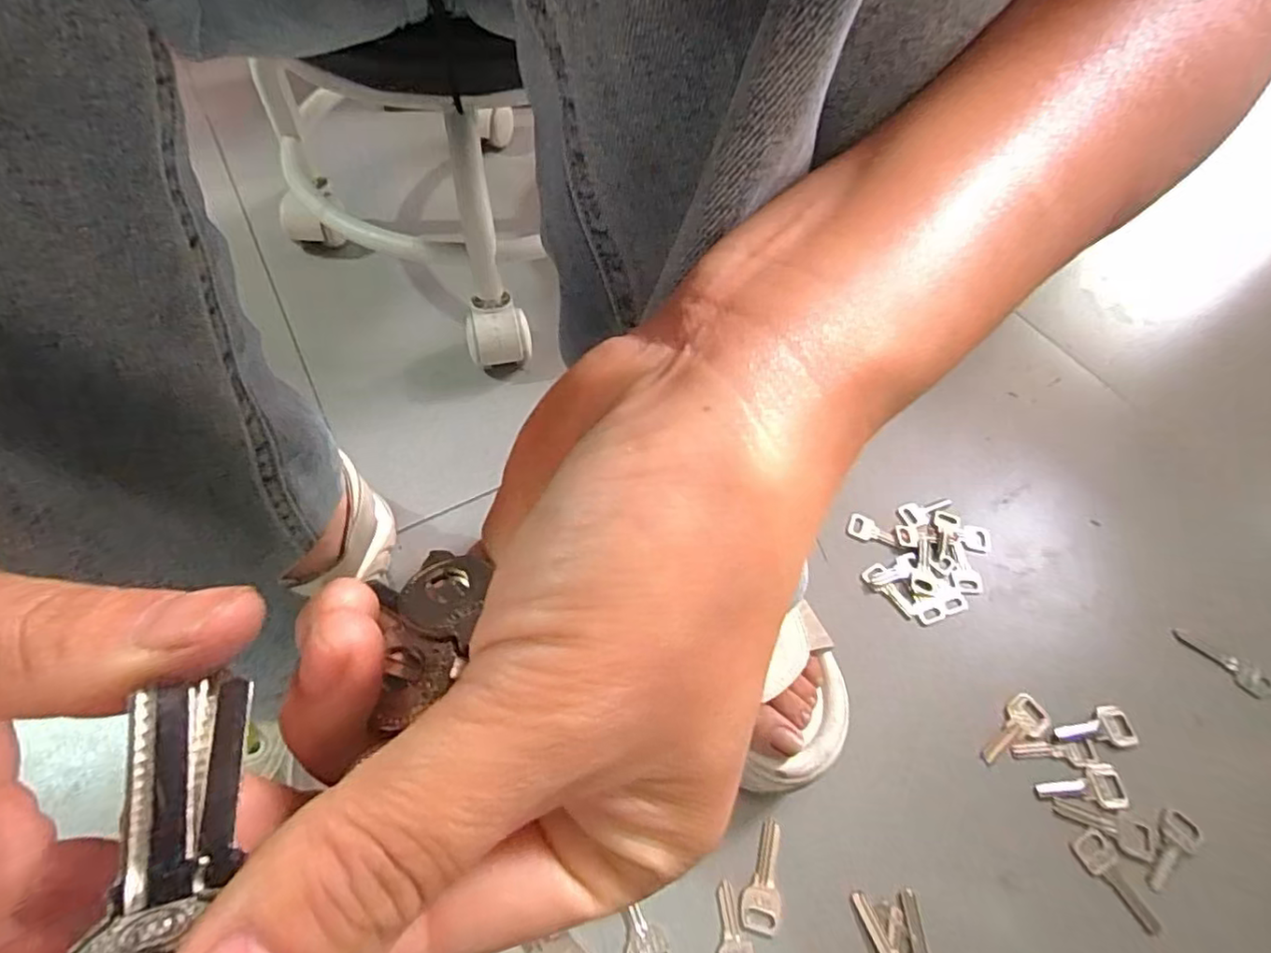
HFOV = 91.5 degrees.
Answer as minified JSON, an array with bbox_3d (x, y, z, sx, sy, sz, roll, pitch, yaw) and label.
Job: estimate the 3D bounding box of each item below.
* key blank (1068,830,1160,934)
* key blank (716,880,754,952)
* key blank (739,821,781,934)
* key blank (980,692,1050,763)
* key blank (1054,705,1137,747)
[{"bbox_3d":[0.263,0.221,0.338,0.021,0.004,0.049,-23,62,-18],"label":"key blank"},{"bbox_3d":[0.051,0.234,0.317,0.018,0.004,0.042,0,57,-4],"label":"key blank"},{"bbox_3d":[0.069,0.213,0.331,0.020,0.004,0.052,11,57,3],"label":"key blank"},{"bbox_3d":[0.232,0.157,0.378,0.021,0.007,0.054,41,64,20],"label":"key blank"},{"bbox_3d":[0.282,0.154,0.380,0.049,0.004,0.023,-4,58,-6],"label":"key blank"}]

